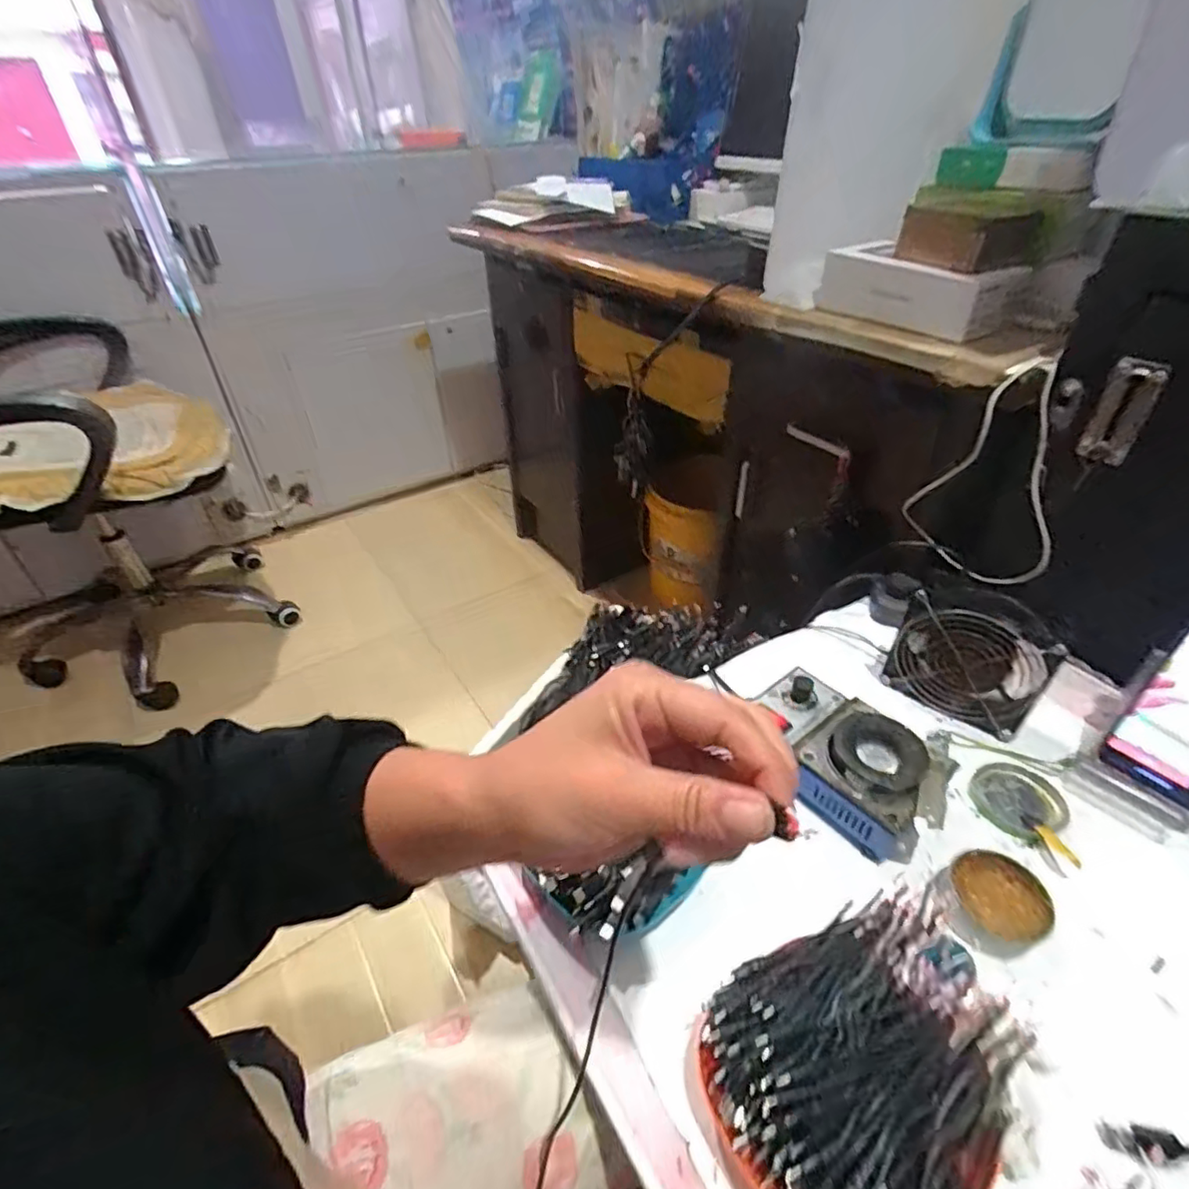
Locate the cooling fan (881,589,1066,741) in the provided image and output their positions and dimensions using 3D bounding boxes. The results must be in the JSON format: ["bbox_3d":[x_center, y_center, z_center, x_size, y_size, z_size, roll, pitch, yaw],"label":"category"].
[{"bbox_3d":[0.334,0.054,0.551,0.118,0.110,0.050,26,47,31],"label":"cooling fan"}]

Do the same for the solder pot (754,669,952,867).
[{"bbox_3d":[0.202,0.133,0.501,0.149,0.057,0.101,29,48,33],"label":"solder pot"}]

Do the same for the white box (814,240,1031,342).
[{"bbox_3d":[0.342,-0.327,0.657,0.099,0.055,0.182,-24,43,-24],"label":"white box"}]

